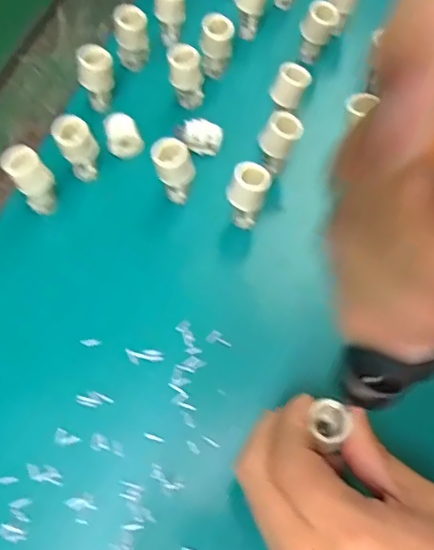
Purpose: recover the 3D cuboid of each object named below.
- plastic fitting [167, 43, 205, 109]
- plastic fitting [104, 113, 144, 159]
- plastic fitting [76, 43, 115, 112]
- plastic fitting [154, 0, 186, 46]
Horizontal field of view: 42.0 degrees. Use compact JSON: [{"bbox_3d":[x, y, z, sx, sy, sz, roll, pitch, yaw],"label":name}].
[{"bbox_3d":[-0.020,-0.129,0.372,0.022,0.043,0.017,-6,62,-5],"label":"plastic fitting"},{"bbox_3d":[-0.059,-0.088,0.360,0.021,0.019,0.024,-12,63,-8],"label":"plastic fitting"},{"bbox_3d":[-0.077,-0.125,0.366,0.021,0.040,0.022,-13,63,-9],"label":"plastic fitting"},{"bbox_3d":[-0.033,-0.184,0.400,0.021,0.041,0.017,-4,62,-4],"label":"plastic fitting"}]

